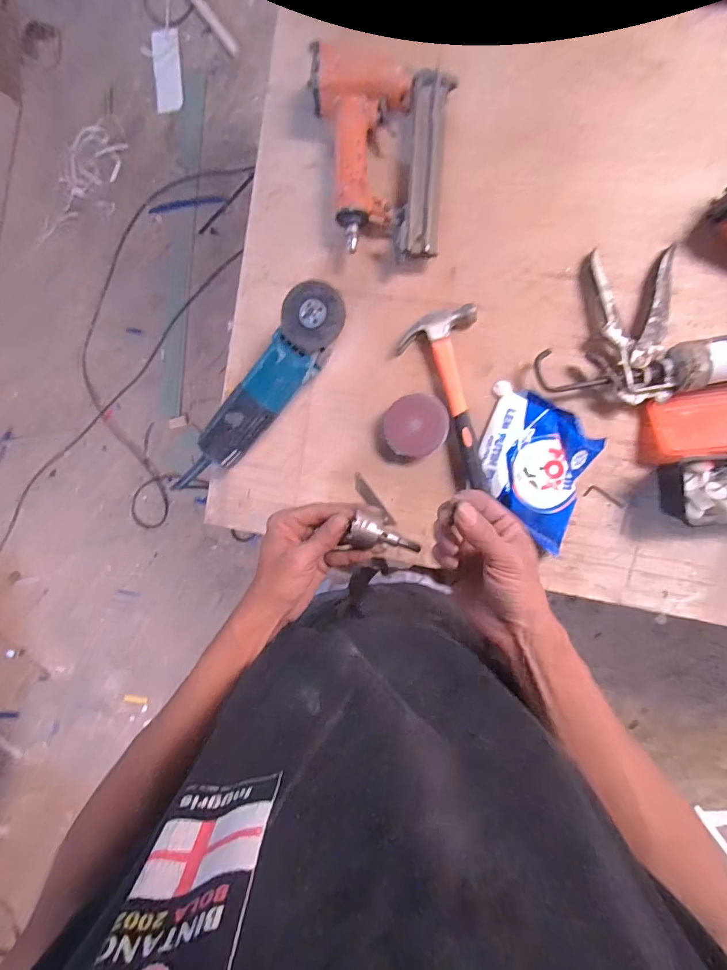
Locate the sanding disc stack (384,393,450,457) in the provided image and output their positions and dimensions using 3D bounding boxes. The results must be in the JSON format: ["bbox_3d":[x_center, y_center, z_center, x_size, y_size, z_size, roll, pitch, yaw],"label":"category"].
[{"bbox_3d":[0.069,-0.077,0.563,0.079,0.032,0.076,6,92,5],"label":"sanding disc stack"}]

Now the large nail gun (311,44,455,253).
[{"bbox_3d":[0.015,-0.403,0.533,0.175,0.064,0.224,7,92,5],"label":"large nail gun"}]

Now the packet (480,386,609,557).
[{"bbox_3d":[0.213,-0.024,0.550,0.137,0.024,0.174,20,93,5],"label":"packet"}]

